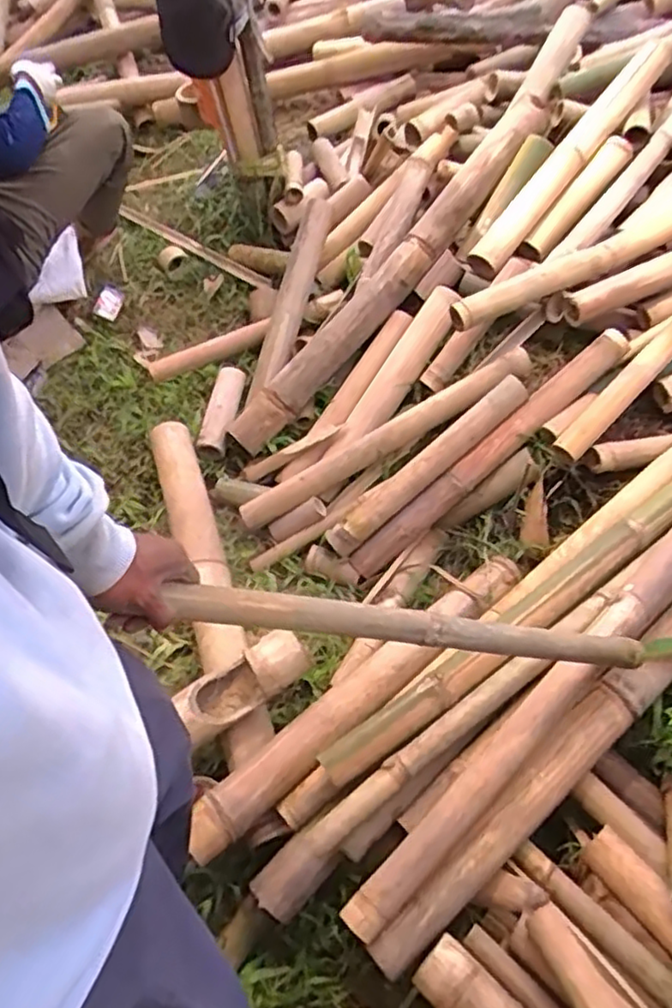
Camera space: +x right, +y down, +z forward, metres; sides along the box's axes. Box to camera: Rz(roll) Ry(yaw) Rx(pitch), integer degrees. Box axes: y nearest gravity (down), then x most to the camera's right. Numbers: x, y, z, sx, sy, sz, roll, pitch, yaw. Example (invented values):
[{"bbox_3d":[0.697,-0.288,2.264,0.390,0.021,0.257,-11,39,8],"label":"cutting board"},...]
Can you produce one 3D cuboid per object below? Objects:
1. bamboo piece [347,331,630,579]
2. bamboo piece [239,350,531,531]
[{"bbox_3d":[0.283,-0.090,1.308,0.651,0.060,0.071,-42,60,6],"label":"bamboo piece"},{"bbox_3d":[0.105,-0.149,1.361,0.593,0.056,0.068,-30,58,3],"label":"bamboo piece"}]

